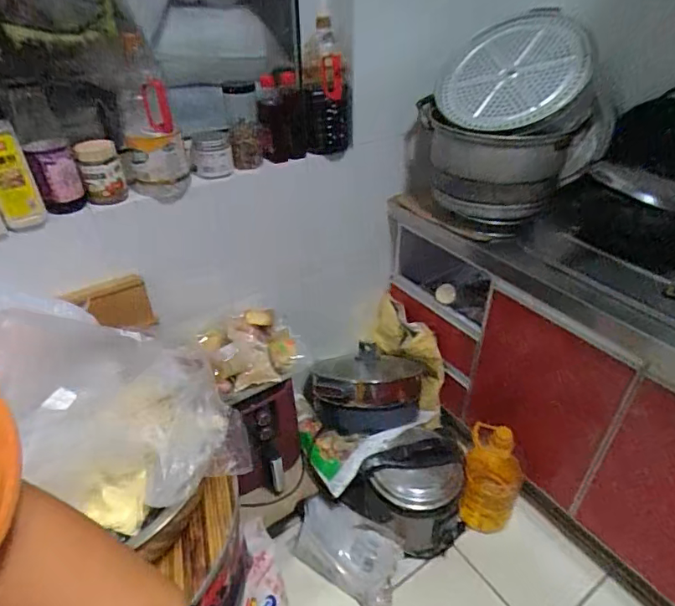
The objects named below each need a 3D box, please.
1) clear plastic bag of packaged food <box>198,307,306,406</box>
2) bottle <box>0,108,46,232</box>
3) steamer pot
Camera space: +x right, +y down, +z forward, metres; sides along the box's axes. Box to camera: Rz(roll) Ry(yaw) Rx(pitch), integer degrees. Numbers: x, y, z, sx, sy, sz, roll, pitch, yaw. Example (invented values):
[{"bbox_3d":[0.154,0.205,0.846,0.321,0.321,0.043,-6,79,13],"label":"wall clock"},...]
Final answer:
[{"bbox_3d":[-0.204,0.103,1.141,0.214,0.102,0.178,-17,39,-21],"label":"clear plastic bag of packaged food"},{"bbox_3d":[-0.562,-0.224,0.816,0.065,0.185,0.074,-28,44,-32],"label":"bottle"},{"bbox_3d":[0.404,-0.407,1.124,0.341,0.443,0.320,27,45,33],"label":"steamer pot"}]

